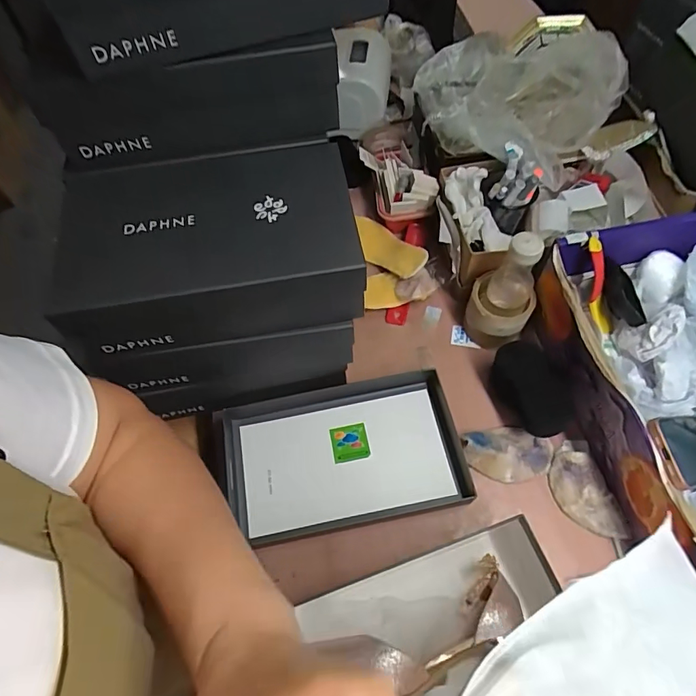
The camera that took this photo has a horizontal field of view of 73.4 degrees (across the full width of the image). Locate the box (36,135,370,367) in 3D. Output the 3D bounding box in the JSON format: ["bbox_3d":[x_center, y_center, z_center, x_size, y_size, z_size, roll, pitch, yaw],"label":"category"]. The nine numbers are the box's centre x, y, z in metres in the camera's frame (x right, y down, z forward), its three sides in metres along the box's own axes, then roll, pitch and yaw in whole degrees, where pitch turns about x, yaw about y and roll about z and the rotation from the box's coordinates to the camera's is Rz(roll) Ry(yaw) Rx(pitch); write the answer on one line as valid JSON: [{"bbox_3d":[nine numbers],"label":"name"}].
[{"bbox_3d":[-0.143,-0.109,0.511,0.295,0.104,0.183,-10,60,-1],"label":"box"}]

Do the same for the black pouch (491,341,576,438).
[{"bbox_3d":[0.251,0.057,0.644,0.074,0.059,0.121,-18,61,-6],"label":"black pouch"}]

